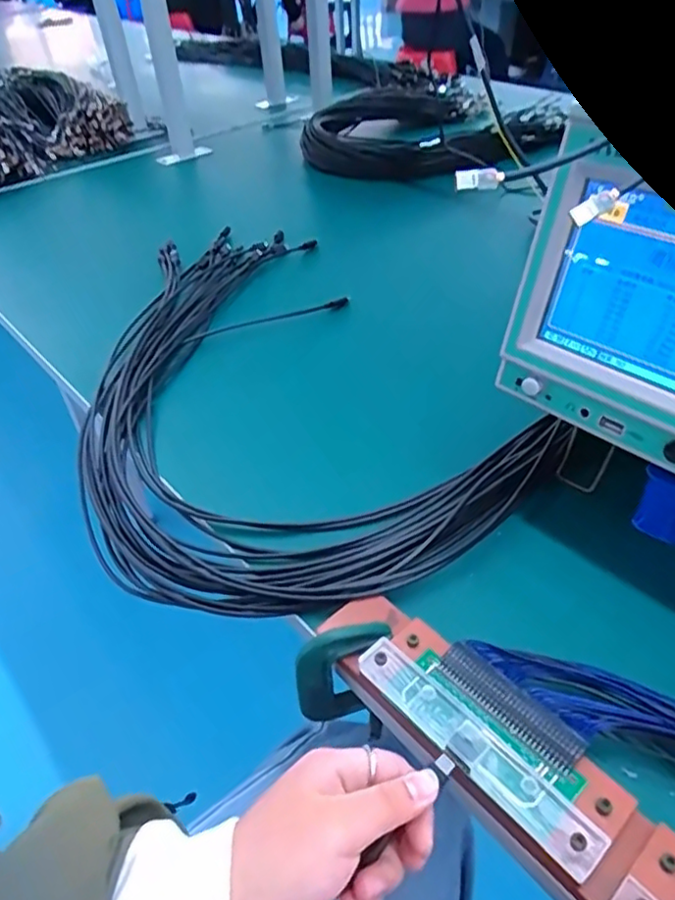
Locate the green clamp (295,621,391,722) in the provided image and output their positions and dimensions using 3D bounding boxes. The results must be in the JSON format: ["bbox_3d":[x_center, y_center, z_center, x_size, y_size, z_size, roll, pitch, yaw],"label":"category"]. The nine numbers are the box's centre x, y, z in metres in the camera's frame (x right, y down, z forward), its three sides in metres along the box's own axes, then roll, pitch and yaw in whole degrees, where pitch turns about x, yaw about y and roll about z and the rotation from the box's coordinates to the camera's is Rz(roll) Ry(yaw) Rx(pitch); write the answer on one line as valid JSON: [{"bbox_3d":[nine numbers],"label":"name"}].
[{"bbox_3d":[0.004,0.135,0.380,0.059,0.086,0.009,-17,43,-14],"label":"green clamp"}]

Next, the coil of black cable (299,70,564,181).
[{"bbox_3d":[0.142,-0.548,1.057,0.401,0.047,0.344,-21,44,-18],"label":"coil of black cable"}]

